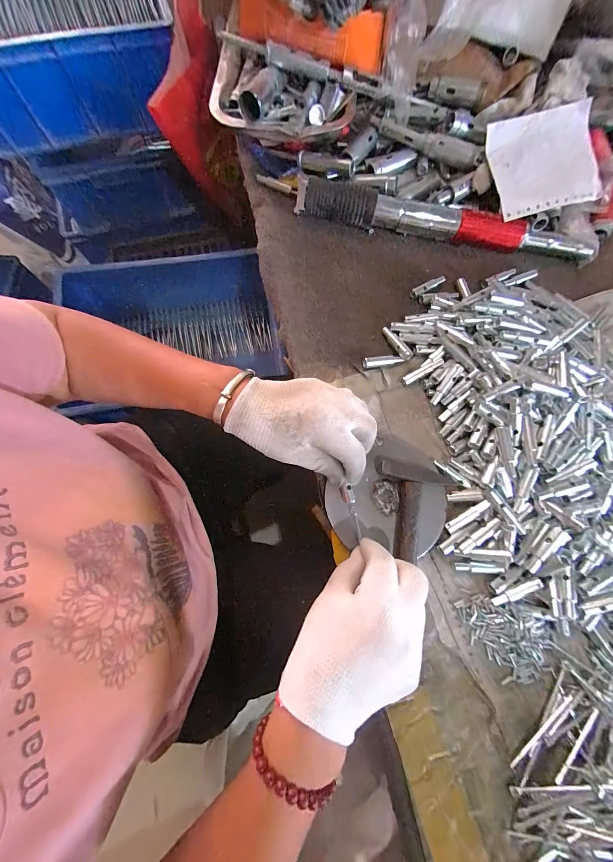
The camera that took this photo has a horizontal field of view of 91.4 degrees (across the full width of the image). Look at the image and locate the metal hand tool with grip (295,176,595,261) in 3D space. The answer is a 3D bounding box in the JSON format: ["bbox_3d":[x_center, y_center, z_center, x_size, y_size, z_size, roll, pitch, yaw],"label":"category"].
[{"bbox_3d":[0.179,-0.268,0.384,0.379,0.036,0.031,10,76,1],"label":"metal hand tool with grip"}]

